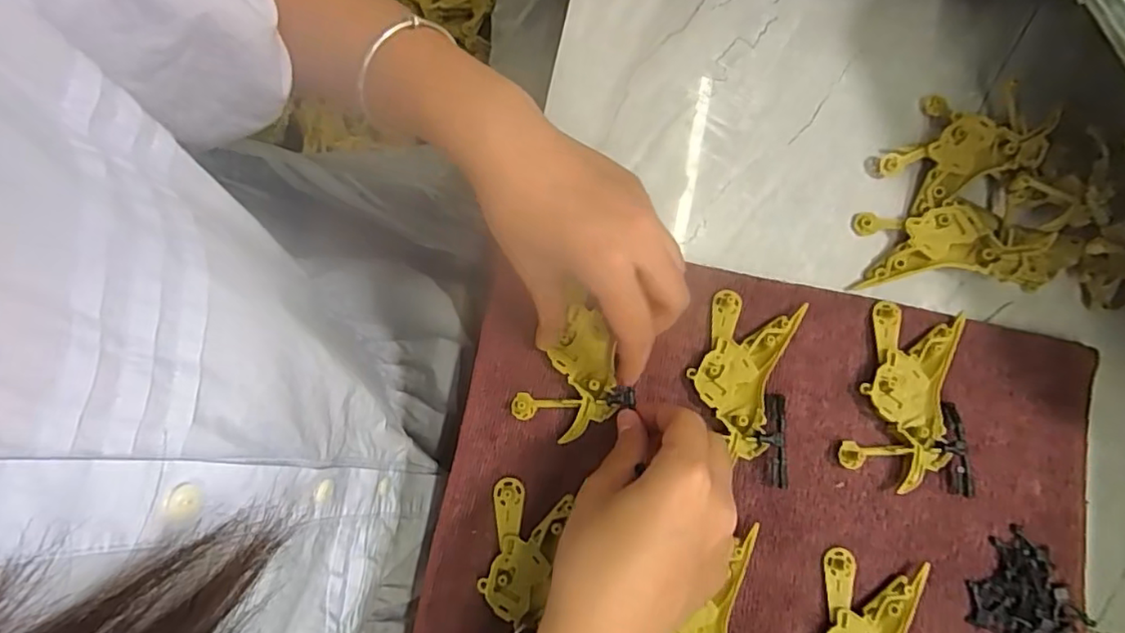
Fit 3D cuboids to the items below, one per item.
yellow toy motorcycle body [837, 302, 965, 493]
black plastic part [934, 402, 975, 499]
[{"bbox_3d":[0.187,0.042,0.329,0.048,0.010,0.095,19,78,4],"label":"yellow toy motorcycle body"},{"bbox_3d":[0.207,0.071,0.322,0.016,0.011,0.048,2,77,0],"label":"black plastic part"}]

